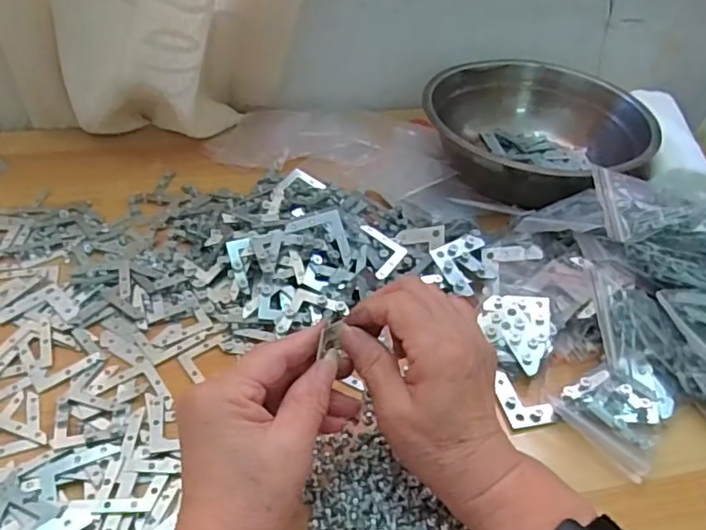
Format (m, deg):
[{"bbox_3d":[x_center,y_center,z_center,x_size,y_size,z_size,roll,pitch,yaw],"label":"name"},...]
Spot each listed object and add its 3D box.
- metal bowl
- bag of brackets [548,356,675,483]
[{"bbox_3d":[0.170,-0.125,0.574,0.188,0.069,0.180,2,42,-2],"label":"metal bowl"},{"bbox_3d":[0.171,0.090,0.374,0.068,0.025,0.062,-23,48,-26],"label":"bag of brackets"}]

